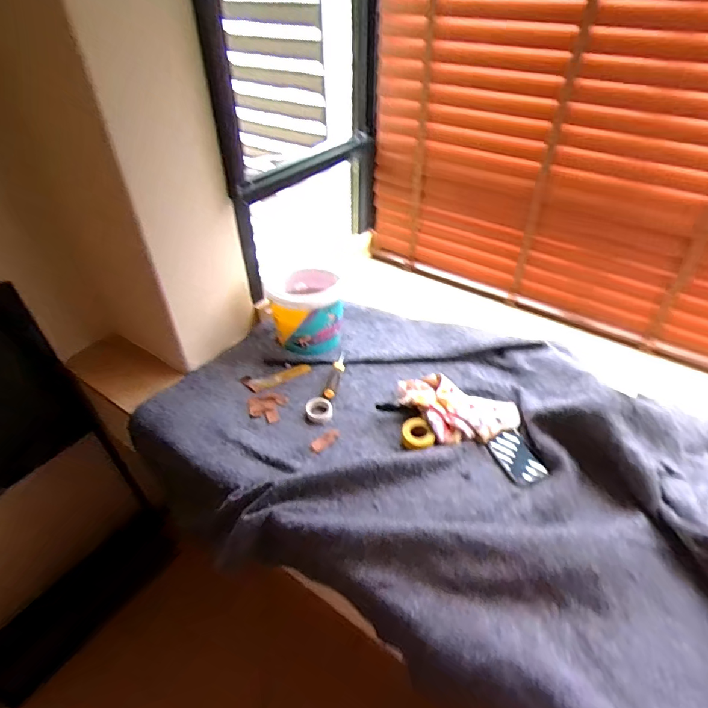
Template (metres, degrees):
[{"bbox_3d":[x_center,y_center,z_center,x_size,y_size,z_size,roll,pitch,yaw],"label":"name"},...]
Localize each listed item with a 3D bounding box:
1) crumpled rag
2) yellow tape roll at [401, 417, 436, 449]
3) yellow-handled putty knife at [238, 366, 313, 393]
[{"bbox_3d":[0.223,0.129,0.993,0.272,0.046,0.162,14,44,14],"label":"crumpled rag"},{"bbox_3d":[0.133,0.177,0.955,0.063,0.042,0.073,-23,47,-23],"label":"yellow tape roll"},{"bbox_3d":[-0.193,0.058,1.136,0.172,0.020,0.047,-15,45,-16],"label":"yellow-handled putty knife"}]

